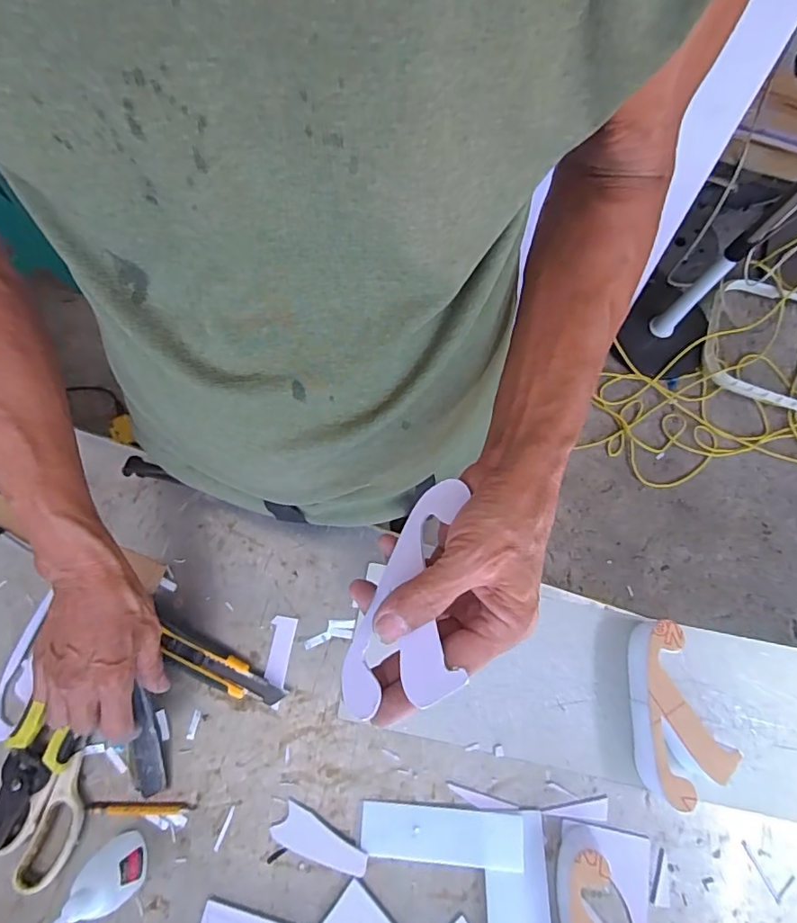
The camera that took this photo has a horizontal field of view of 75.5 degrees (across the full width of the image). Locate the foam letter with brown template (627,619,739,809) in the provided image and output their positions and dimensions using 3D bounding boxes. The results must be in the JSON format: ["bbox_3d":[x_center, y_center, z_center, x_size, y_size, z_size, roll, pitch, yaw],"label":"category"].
[{"bbox_3d":[0.224,0.207,0.431,0.065,0.051,0.134,-14,74,-4],"label":"foam letter with brown template"}]

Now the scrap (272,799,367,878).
[{"bbox_3d":[-0.064,0.316,0.426,0.080,0.005,0.031,25,75,7],"label":"scrap"}]

